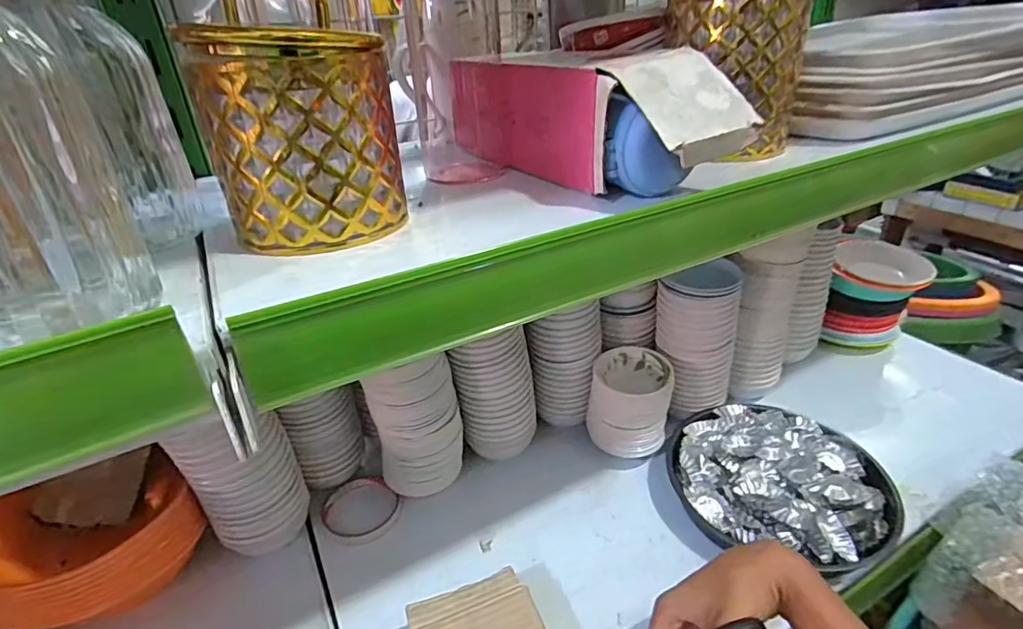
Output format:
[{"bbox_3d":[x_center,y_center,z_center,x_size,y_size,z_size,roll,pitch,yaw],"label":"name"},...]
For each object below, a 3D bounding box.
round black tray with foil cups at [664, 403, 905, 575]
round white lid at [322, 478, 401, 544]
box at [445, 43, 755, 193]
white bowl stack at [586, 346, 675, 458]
[{"bbox_3d":[0.278,0.169,0.560,0.212,0.043,0.190,10,32,21],"label":"round black tray with foil cups"},{"bbox_3d":[-0.163,0.210,0.571,0.075,0.018,0.071,24,39,38],"label":"round white lid"},{"bbox_3d":[0.046,-0.146,0.383,0.081,0.079,0.243,-18,33,-25],"label":"box"},{"bbox_3d":[0.138,0.106,0.621,0.087,0.102,0.086,6,31,14],"label":"white bowl stack"}]

